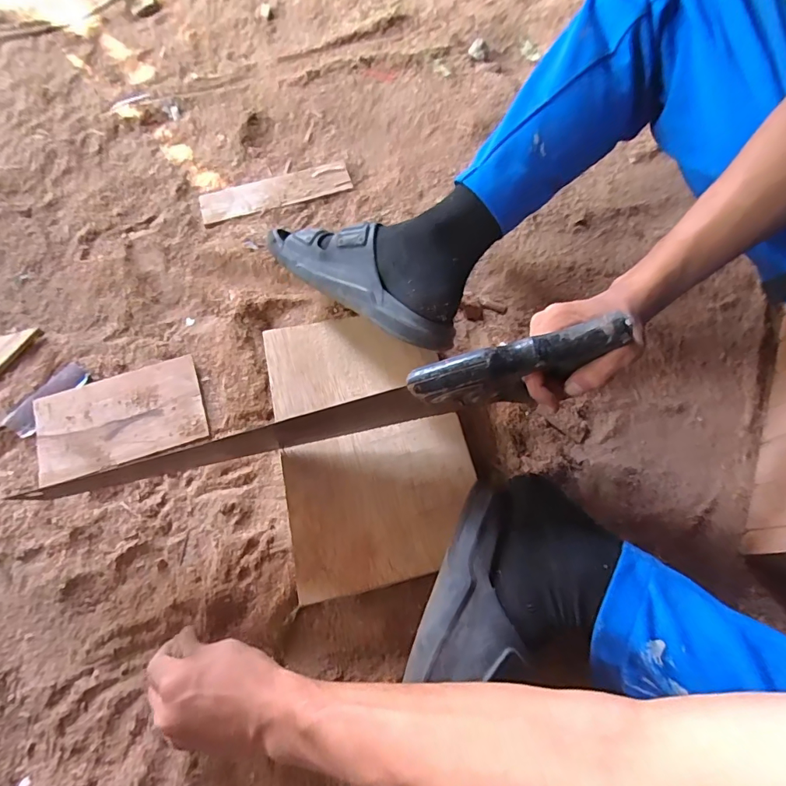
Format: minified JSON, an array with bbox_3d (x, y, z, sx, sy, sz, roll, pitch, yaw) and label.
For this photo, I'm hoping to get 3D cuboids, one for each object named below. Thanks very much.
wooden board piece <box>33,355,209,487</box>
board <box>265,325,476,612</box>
[{"bbox_3d":[-0.318,0.028,0.526,0.185,0.013,0.112,-19,66,-6],"label":"wooden board piece"},{"bbox_3d":[-0.024,0.043,0.471,0.186,0.009,0.285,-10,66,-10],"label":"board"}]

